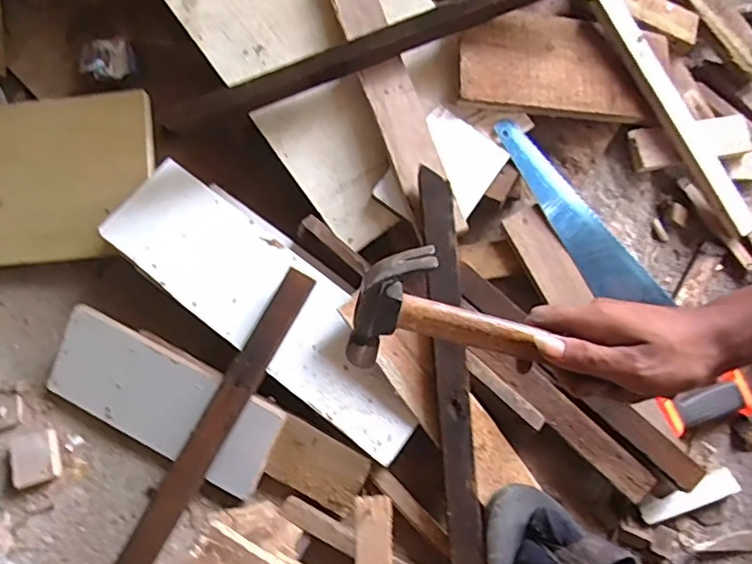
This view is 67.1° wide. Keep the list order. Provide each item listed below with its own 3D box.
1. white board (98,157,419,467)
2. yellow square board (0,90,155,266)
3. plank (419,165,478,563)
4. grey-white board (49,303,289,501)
[{"bbox_3d":[-0.115,0.022,0.617,0.399,0.024,0.117,37,77,11],"label":"white board"},{"bbox_3d":[-0.374,-0.123,0.672,0.225,0.015,0.195,-4,86,4],"label":"yellow square board"},{"bbox_3d":[0.083,0.148,0.575,0.040,0.034,0.523,-4,85,-2],"label":"plank"},{"bbox_3d":[-0.229,0.127,0.615,0.258,0.015,0.106,26,98,7],"label":"grey-white board"}]

